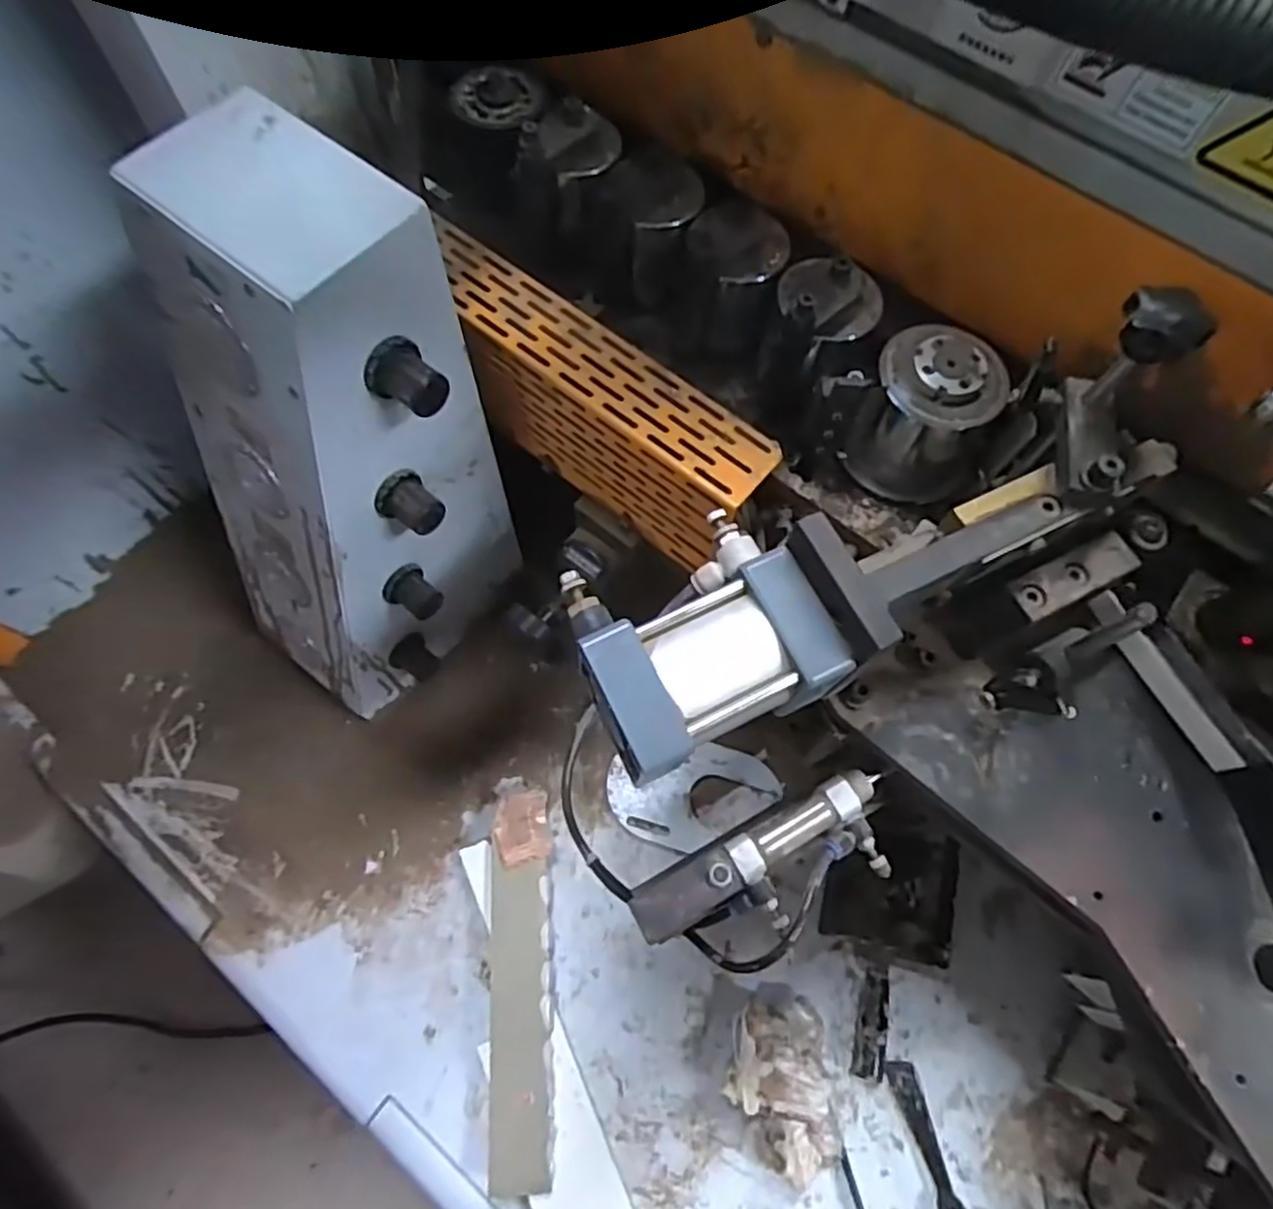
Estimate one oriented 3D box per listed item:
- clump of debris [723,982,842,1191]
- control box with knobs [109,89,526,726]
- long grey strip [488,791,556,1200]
[{"bbox_3d":[0.126,0.400,0.591,0.102,0.067,0.137,-5,69,-3],"label":"clump of debris"},{"bbox_3d":[-0.226,-0.080,0.530,0.177,0.410,0.230,35,71,11],"label":"control box with knobs"},{"bbox_3d":[-0.101,0.327,0.622,0.053,0.017,0.311,-3,69,-2],"label":"long grey strip"}]

